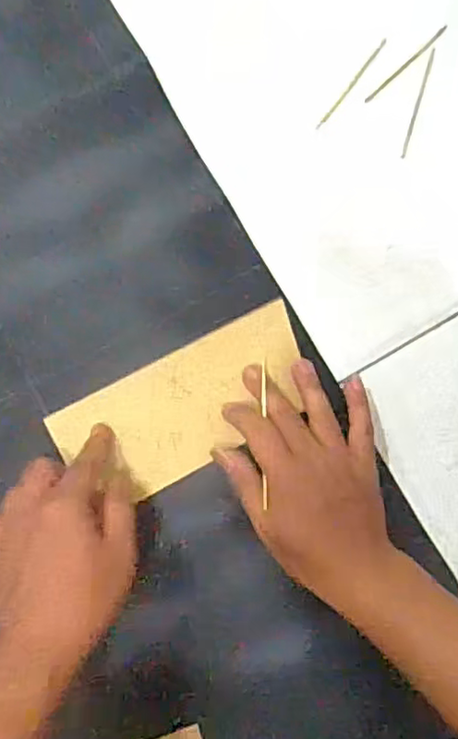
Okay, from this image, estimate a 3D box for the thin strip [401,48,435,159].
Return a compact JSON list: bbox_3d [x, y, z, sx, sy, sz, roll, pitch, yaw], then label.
[{"bbox_3d":[0.159,-0.222,0.526,0.006,0.004,0.102,18,81,-4],"label":"thin strip"}]

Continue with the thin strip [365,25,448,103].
[{"bbox_3d":[0.151,-0.257,0.527,0.006,0.004,0.103,45,80,1],"label":"thin strip"}]

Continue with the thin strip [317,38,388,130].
[{"bbox_3d":[0.102,-0.236,0.520,0.005,0.006,0.097,37,80,-1],"label":"thin strip"}]

